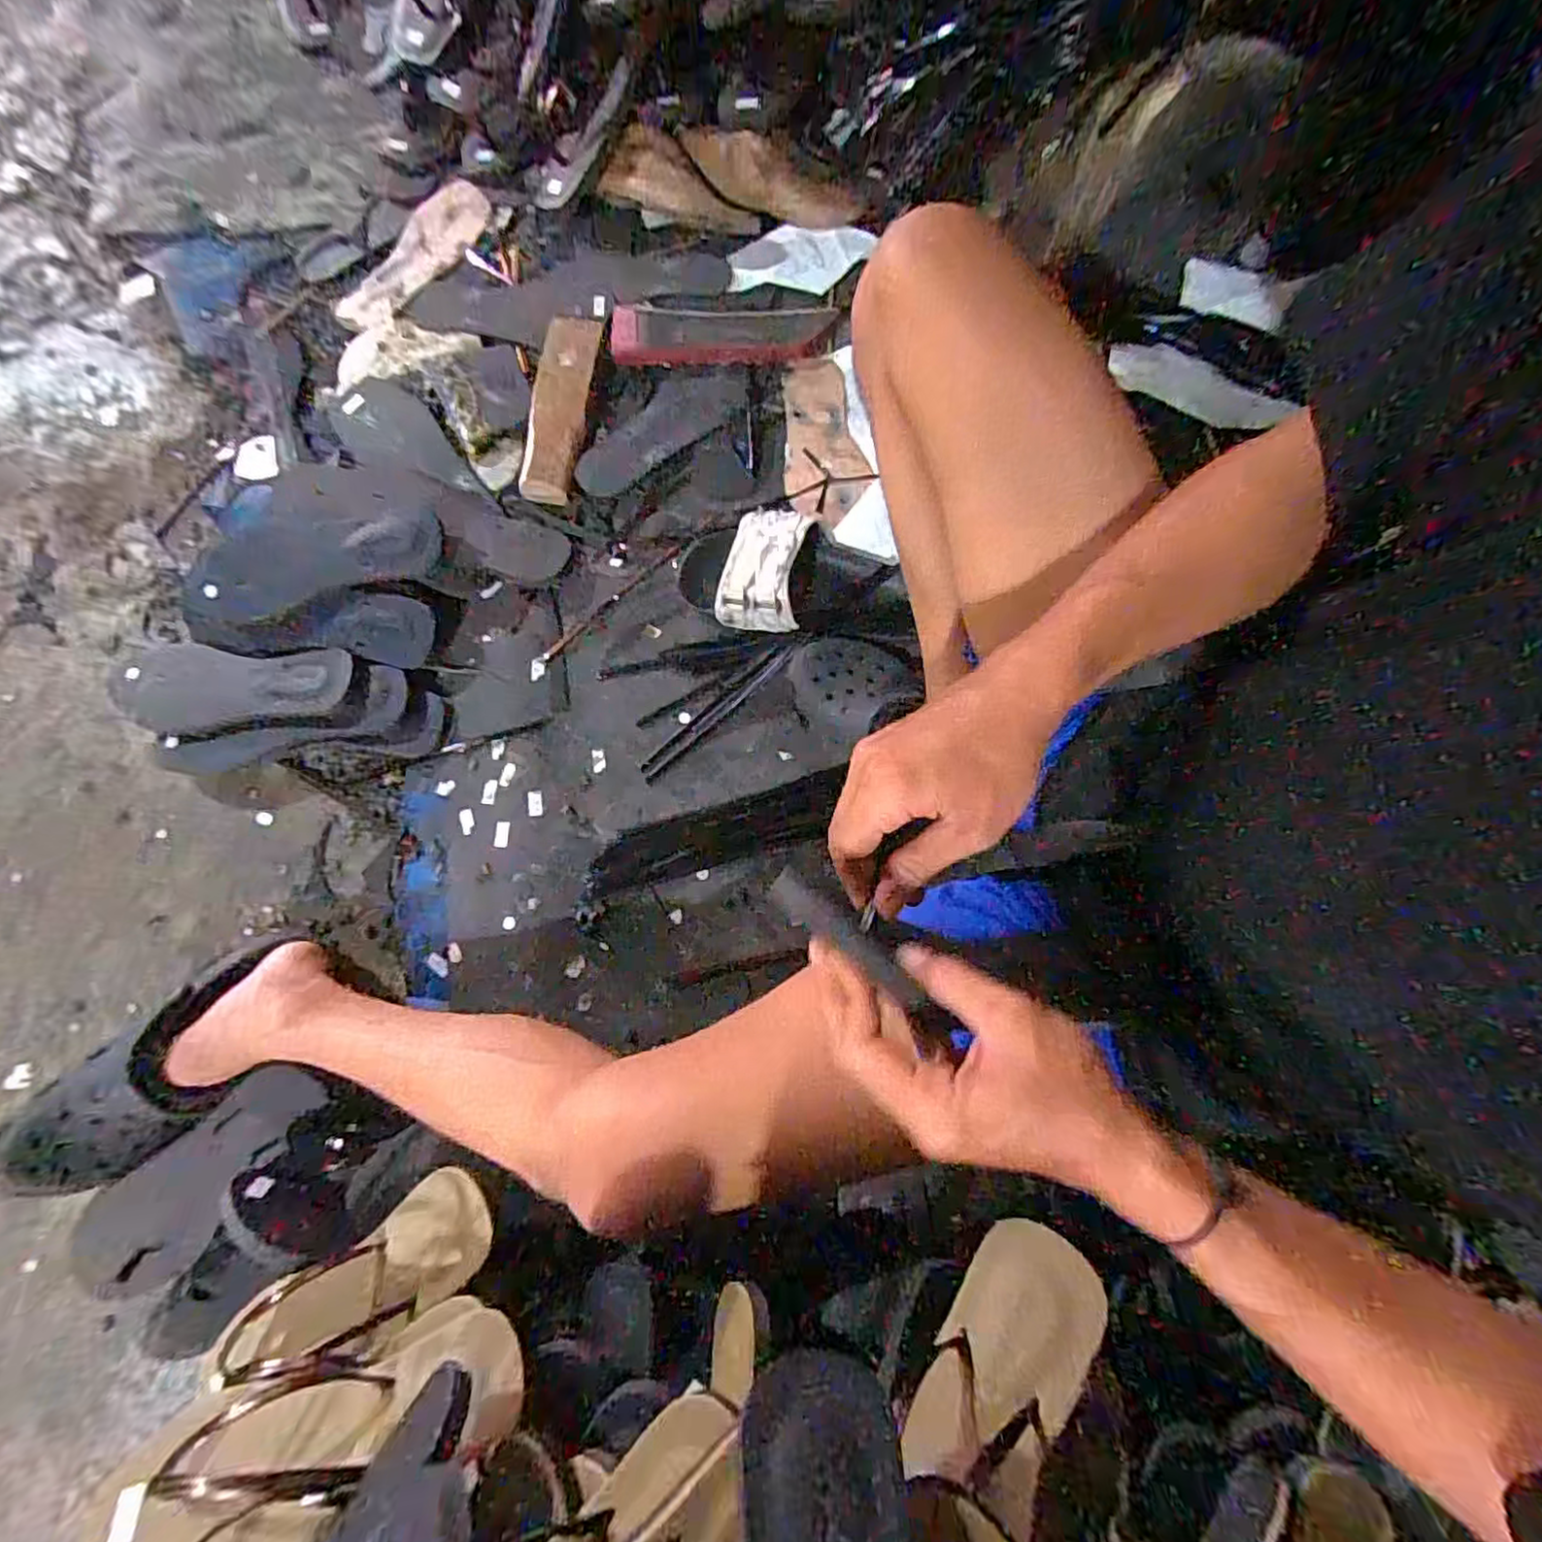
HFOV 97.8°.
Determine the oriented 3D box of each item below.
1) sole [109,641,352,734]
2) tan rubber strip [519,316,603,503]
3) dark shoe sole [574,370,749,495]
[{"bbox_3d":[-0.542,-0.081,0.668,0.247,0.014,0.086,3,86,3],"label":"sole"},{"bbox_3d":[-0.225,-0.392,0.719,0.057,0.022,0.209,10,78,3],"label":"tan rubber strip"},{"bbox_3d":[-0.118,-0.368,0.721,0.205,0.022,0.067,-34,80,-6],"label":"dark shoe sole"}]

